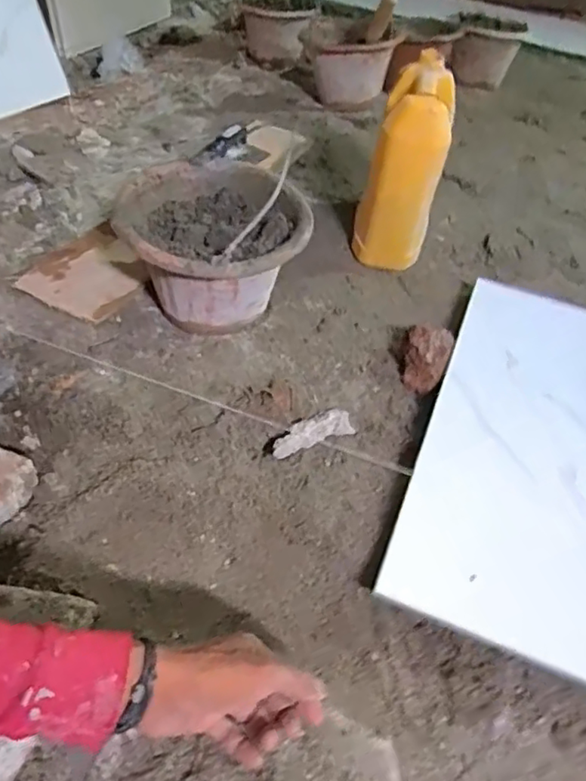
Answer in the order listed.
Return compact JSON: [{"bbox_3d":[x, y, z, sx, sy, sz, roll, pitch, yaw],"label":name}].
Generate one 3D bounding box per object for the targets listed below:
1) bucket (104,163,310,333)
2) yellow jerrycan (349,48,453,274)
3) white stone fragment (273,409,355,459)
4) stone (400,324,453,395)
[{"bbox_3d":[-0.108,-0.187,0.838,0.238,0.175,0.244,4,44,-4],"label":"bucket"},{"bbox_3d":[0.184,-0.365,0.985,0.117,0.284,0.183,16,45,9],"label":"yellow jerrycan"},{"bbox_3d":[0.024,0.049,0.717,0.113,0.023,0.029,-20,50,-25],"label":"white stone fragment"},{"bbox_3d":[0.180,-0.046,0.812,0.062,0.051,0.115,17,45,10],"label":"stone"}]

